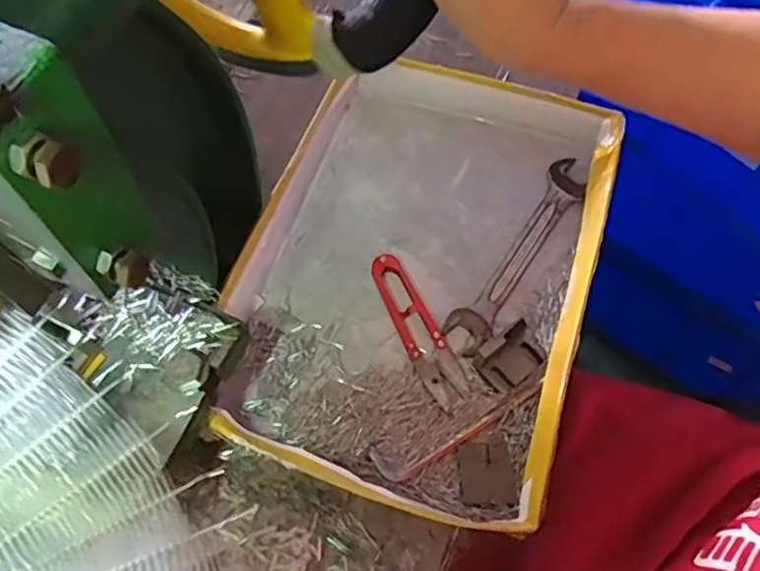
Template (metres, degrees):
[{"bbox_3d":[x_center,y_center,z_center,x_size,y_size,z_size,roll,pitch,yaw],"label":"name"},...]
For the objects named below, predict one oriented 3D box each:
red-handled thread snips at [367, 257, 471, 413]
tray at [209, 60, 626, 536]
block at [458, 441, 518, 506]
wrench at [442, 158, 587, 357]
[{"bbox_3d":[0.025,0.027,0.428,0.025,0.009,0.112,-24,65,-11],"label":"red-handled thread snips"},{"bbox_3d":[0.026,-0.027,0.446,0.229,0.041,0.335,15,63,8],"label":"tray"},{"bbox_3d":[0.063,0.112,0.388,0.032,0.004,0.037,-4,62,-1],"label":"block"},{"bbox_3d":[0.099,-0.025,0.458,0.029,0.008,0.169,31,67,15],"label":"wrench"}]

